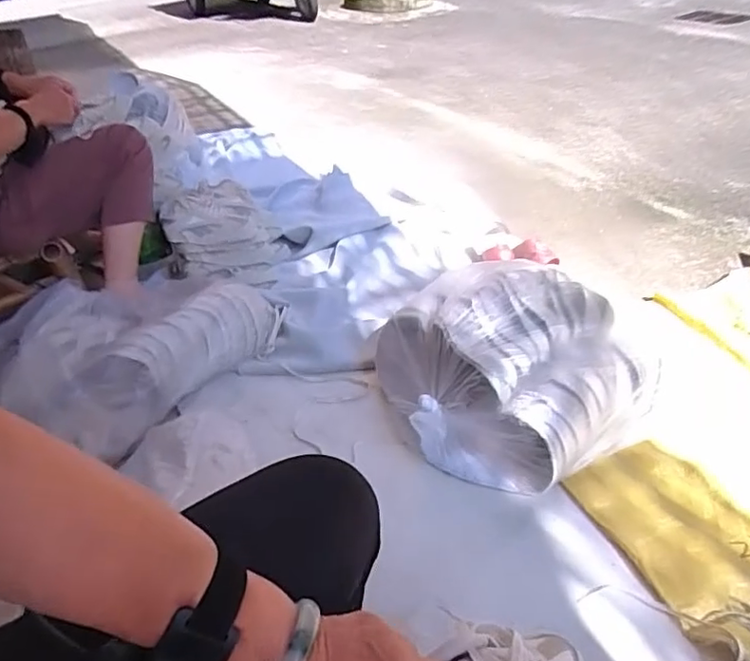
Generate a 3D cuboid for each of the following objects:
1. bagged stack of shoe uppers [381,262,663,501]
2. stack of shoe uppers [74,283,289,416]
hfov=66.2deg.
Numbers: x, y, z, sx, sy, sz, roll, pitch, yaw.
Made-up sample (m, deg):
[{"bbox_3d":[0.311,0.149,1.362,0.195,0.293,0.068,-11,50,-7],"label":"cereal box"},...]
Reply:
[{"bbox_3d":[0.219,0.059,1.030,0.395,0.219,0.424,-27,42,-24],"label":"bagged stack of shoe uppers"},{"bbox_3d":[-0.351,0.031,1.138,0.404,0.137,0.132,-34,45,-31],"label":"stack of shoe uppers"}]

